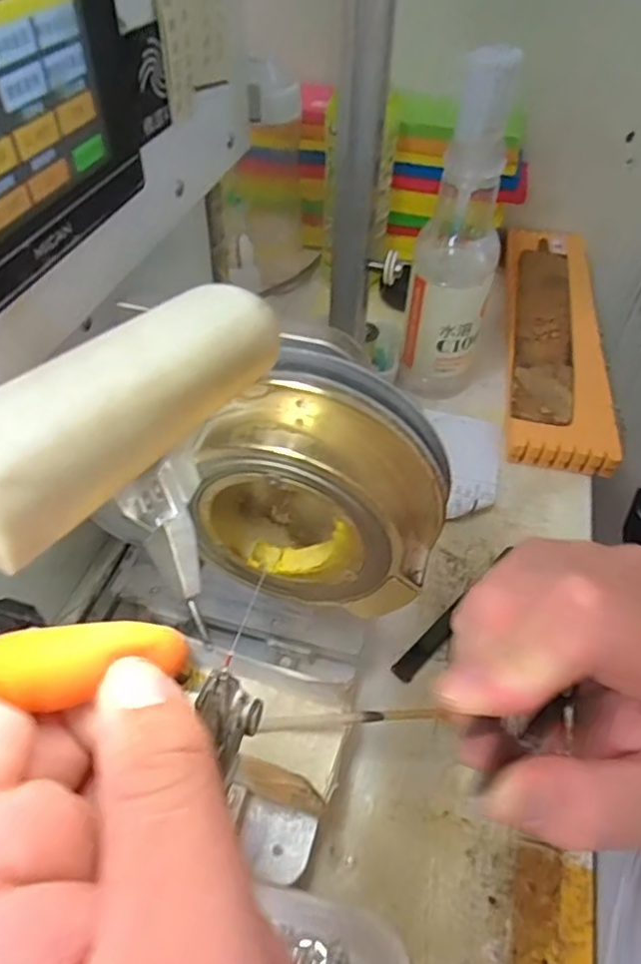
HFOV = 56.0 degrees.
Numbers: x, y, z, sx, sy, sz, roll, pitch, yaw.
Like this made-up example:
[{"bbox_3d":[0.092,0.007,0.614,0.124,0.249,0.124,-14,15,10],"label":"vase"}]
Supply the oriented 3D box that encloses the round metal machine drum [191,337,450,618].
[{"bbox_3d":[0.001,0.005,0.237,0.095,0.095,0.048,13,49,9],"label":"round metal machine drum"}]

